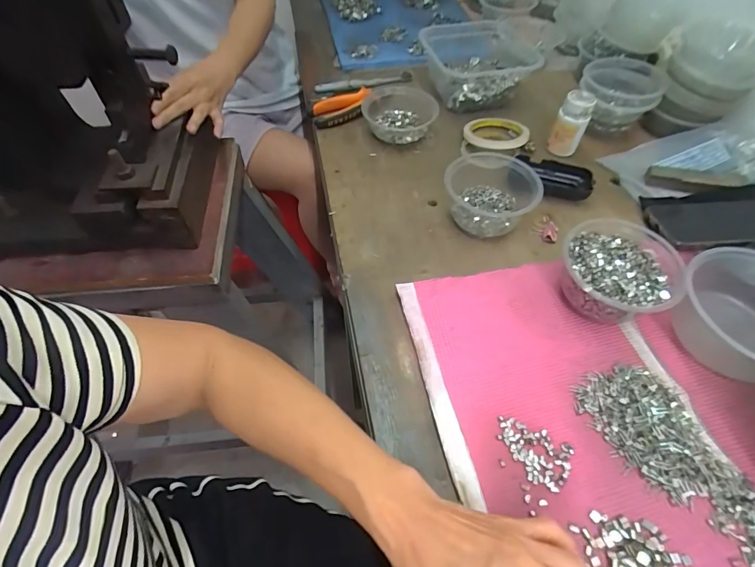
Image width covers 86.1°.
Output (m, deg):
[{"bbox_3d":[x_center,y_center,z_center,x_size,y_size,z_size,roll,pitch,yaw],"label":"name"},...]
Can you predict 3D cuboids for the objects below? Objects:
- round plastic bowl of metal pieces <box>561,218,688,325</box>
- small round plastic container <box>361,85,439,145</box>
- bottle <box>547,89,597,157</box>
[{"bbox_3d":[0.257,-0.010,0.437,0.109,0.065,0.118,1,54,-1],"label":"round plastic bowl of metal pieces"},{"bbox_3d":[0.035,-0.266,0.641,0.118,0.035,0.112,1,54,-1],"label":"small round plastic container"},{"bbox_3d":[0.286,-0.236,0.602,0.044,0.085,0.043,18,56,13],"label":"bottle"}]

